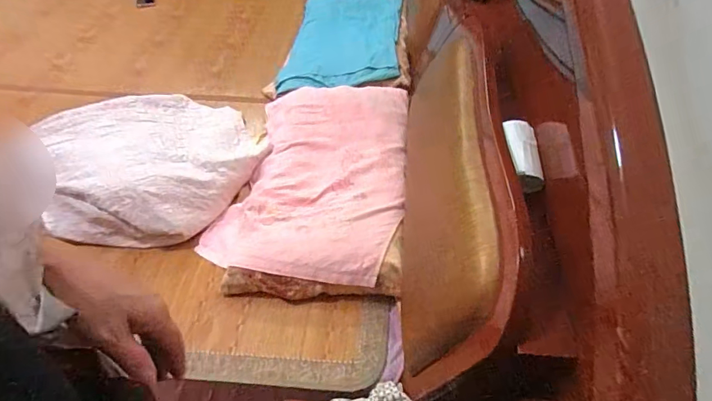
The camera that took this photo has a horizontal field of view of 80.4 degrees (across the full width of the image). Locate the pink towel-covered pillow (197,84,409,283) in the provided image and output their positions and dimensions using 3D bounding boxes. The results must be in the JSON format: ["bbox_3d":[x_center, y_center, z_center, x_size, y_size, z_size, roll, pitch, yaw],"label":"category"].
[{"bbox_3d":[-0.097,-0.075,1.111,0.460,0.118,0.643,10,50,9],"label":"pink towel-covered pillow"}]

